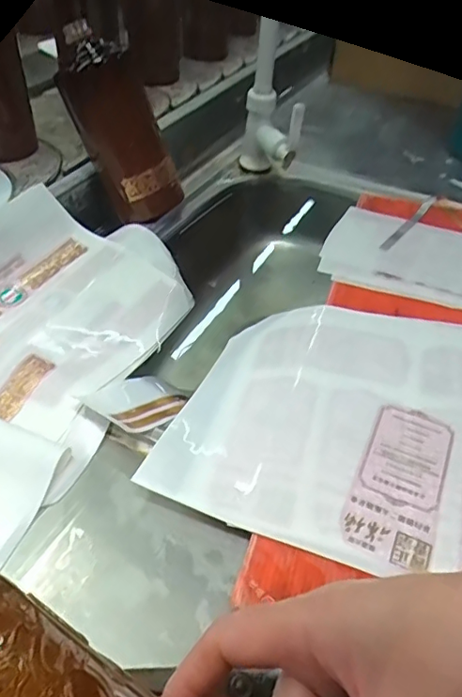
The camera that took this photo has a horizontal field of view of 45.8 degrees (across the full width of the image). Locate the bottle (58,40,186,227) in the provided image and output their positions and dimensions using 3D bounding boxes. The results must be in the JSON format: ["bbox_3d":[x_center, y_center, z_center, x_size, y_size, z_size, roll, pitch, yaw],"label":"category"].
[{"bbox_3d":[-0.110,-0.221,0.571,0.073,0.177,0.057,6,38,43],"label":"bottle"}]

